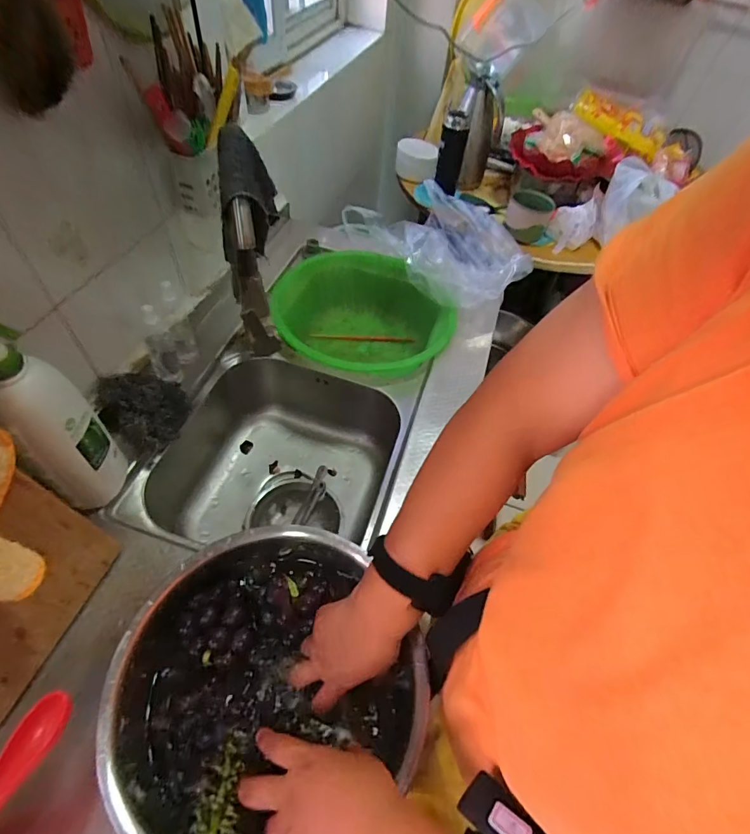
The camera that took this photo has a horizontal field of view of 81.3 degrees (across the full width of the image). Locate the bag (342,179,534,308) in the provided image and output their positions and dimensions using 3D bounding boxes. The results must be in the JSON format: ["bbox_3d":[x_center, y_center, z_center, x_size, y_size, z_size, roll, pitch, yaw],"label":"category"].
[{"bbox_3d":[0.143,-0.372,0.922,0.277,0.093,0.380,-24,60,-22],"label":"bag"}]

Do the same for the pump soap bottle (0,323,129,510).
[{"bbox_3d":[-0.352,0.011,0.487,0.066,0.243,0.078,-21,59,-20],"label":"pump soap bottle"}]

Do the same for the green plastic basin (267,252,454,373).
[{"bbox_3d":[-0.025,-0.179,0.885,0.325,0.134,0.316,3,54,-4],"label":"green plastic basin"}]

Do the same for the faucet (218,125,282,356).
[{"bbox_3d":[-0.155,-0.184,0.572,0.063,0.324,0.172,-5,55,-10],"label":"faucet"}]

